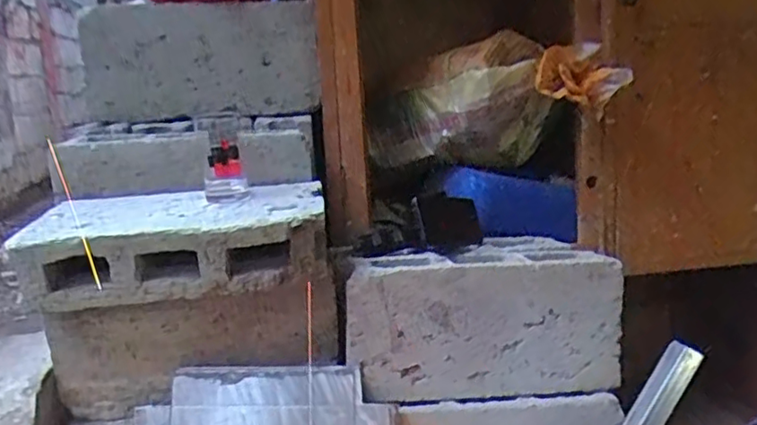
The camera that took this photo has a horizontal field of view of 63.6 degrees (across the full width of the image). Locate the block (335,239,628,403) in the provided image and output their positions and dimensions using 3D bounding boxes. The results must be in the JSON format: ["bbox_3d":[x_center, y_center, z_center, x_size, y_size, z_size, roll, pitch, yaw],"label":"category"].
[{"bbox_3d":[0.142,0.150,0.918,0.383,0.181,0.151,-1,13,-6],"label":"block"}]

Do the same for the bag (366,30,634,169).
[{"bbox_3d":[0.193,-0.190,1.081,0.420,0.217,0.146,-15,10,13],"label":"bag"}]

